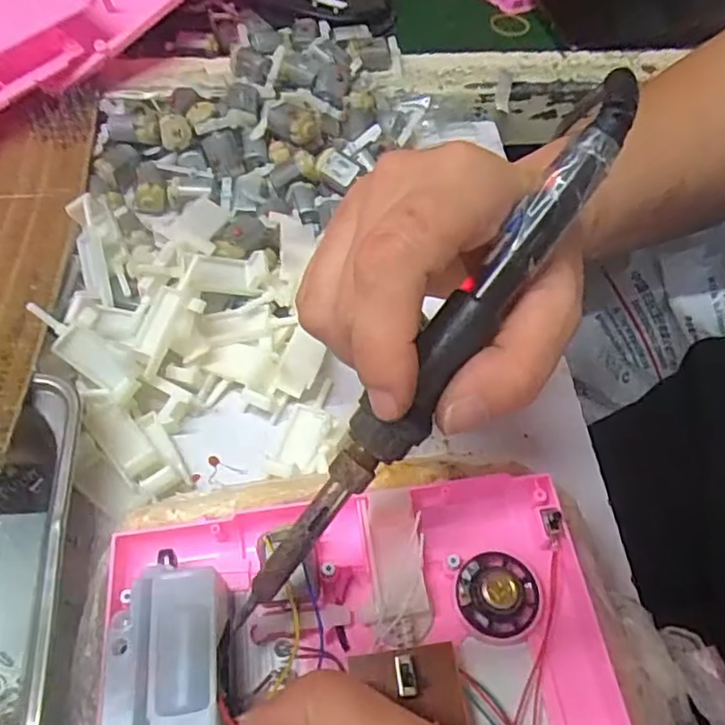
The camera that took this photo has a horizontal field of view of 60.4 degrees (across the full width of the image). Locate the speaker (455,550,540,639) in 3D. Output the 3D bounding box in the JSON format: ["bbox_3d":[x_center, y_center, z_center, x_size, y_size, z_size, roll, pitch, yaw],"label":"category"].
[{"bbox_3d":[0.047,0.079,0.216,0.029,0.008,0.028,1,57,-2],"label":"speaker"}]

